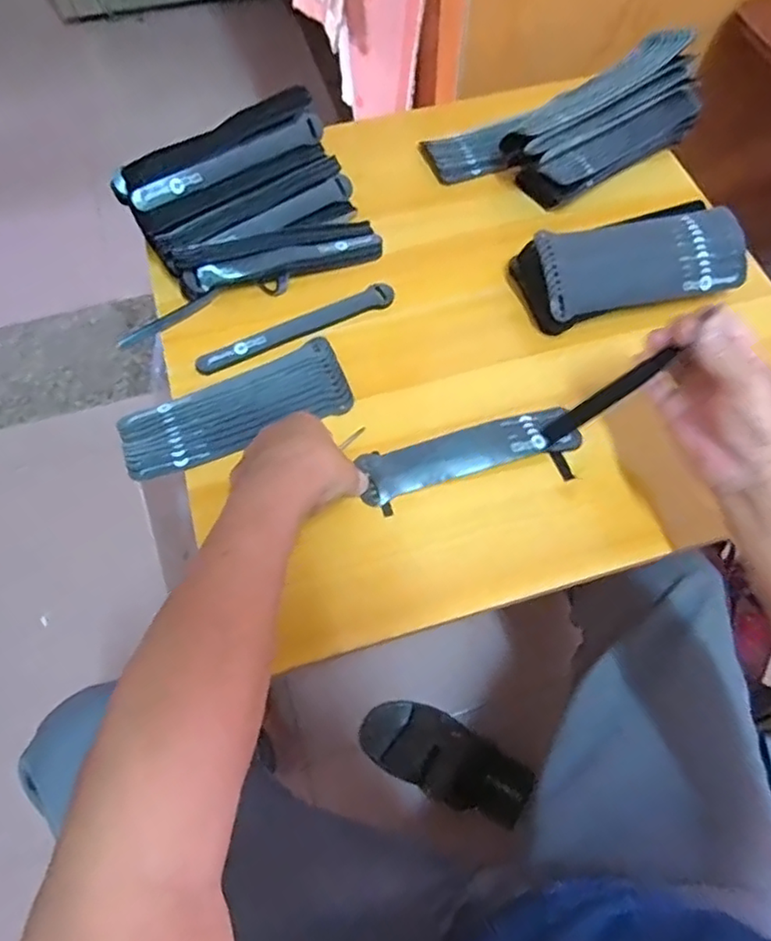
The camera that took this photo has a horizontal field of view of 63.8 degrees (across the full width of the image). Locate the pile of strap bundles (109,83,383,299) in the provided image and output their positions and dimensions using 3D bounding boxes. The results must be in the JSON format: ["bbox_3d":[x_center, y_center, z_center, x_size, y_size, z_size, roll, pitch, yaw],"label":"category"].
[{"bbox_3d":[-0.131,-0.259,0.607,0.204,0.080,0.156,-28,67,-13],"label":"pile of strap bundles"}]

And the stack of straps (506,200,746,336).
[{"bbox_3d":[0.234,-0.197,0.594,0.202,0.051,0.092,-12,64,-5],"label":"stack of straps"}]

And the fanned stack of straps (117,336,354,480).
[{"bbox_3d":[-0.132,-0.056,0.552,0.199,0.014,0.077,-22,66,-10],"label":"fanned stack of straps"}]

